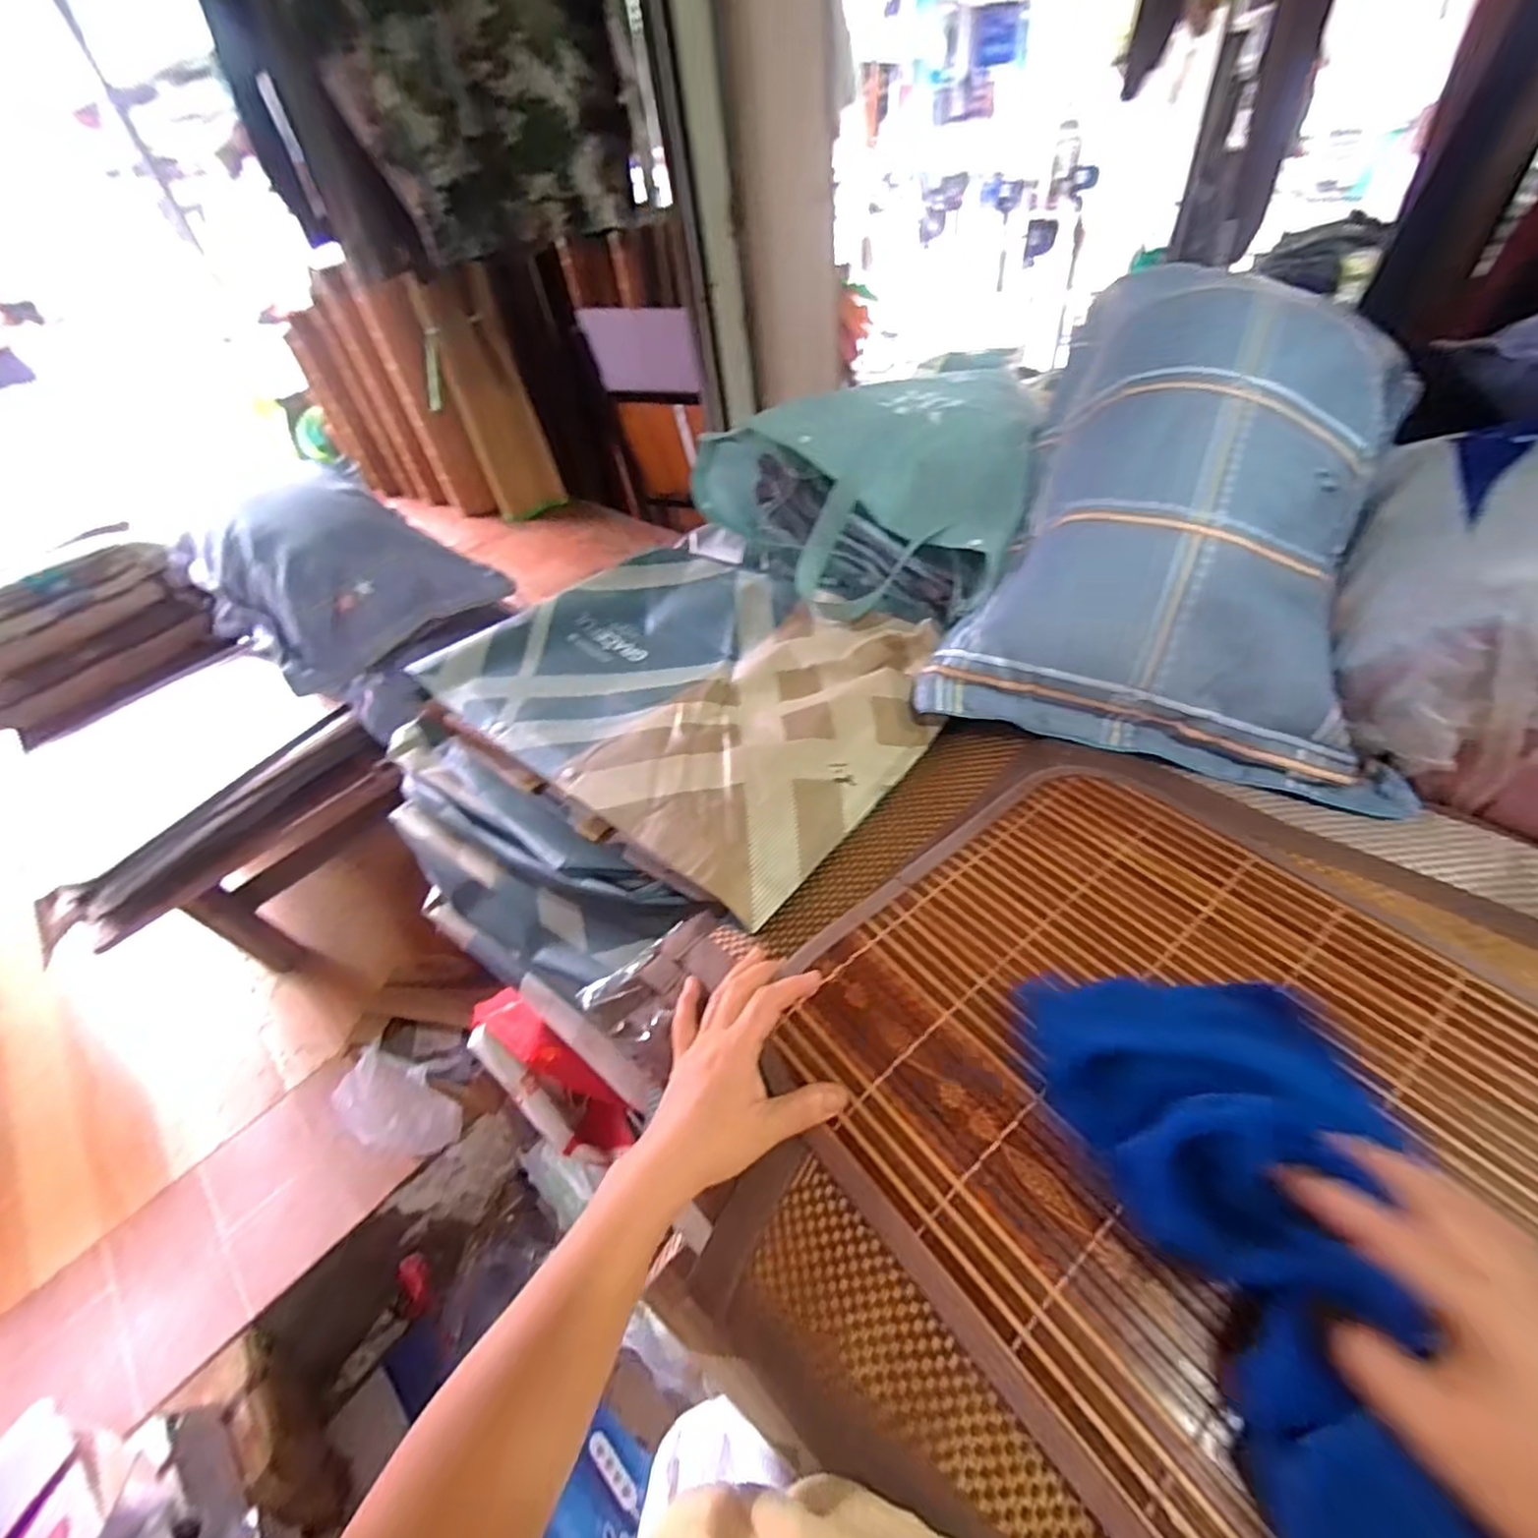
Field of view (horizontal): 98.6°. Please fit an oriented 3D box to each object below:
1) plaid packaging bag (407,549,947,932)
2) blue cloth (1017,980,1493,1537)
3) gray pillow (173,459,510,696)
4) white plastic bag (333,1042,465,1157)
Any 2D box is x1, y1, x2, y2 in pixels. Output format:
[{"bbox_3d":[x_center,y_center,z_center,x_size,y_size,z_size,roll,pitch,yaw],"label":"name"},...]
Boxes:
[{"bbox_3d":[-0.087,-0.105,0.724,0.531,0.051,0.391,28,53,33],"label":"plaid packaging bag"},{"bbox_3d":[0.313,0.234,0.305,0.246,0.054,0.334,-8,47,-3],"label":"blue cloth"},{"bbox_3d":[-0.712,-0.333,1.102,0.331,0.196,0.366,25,55,29],"label":"gray pillow"},{"bbox_3d":[-0.617,0.560,1.097,0.180,0.095,0.121,14,50,21],"label":"white plastic bag"}]

